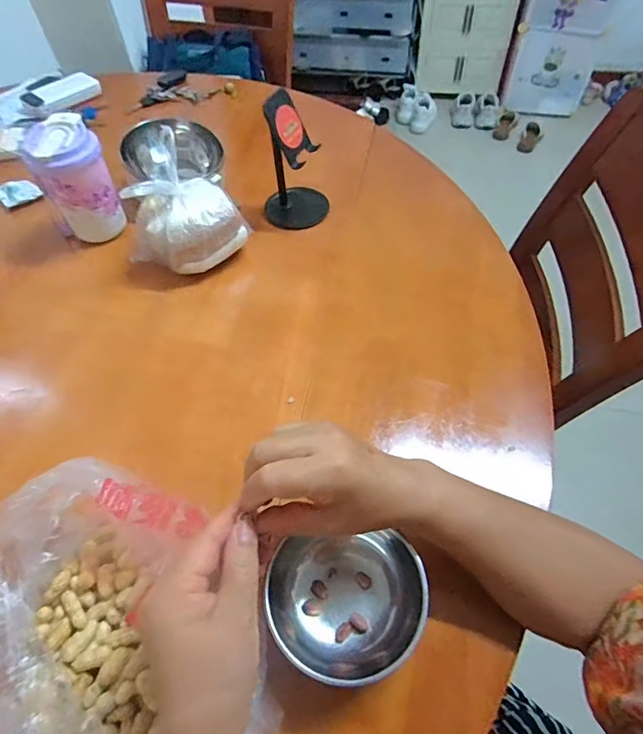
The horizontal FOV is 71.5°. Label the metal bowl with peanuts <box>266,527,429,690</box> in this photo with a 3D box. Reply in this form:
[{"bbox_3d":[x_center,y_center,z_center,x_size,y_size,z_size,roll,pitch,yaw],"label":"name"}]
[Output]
[{"bbox_3d":[0.019,0.181,0.343,0.113,0.060,0.104,-2,53,0],"label":"metal bowl with peanuts"}]

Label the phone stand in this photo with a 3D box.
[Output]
[{"bbox_3d":[-0.038,-0.280,0.614,0.092,0.159,0.079,-6,53,-3],"label":"phone stand"}]

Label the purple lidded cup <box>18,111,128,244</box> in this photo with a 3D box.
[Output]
[{"bbox_3d":[-0.323,-0.240,0.591,0.086,0.134,0.075,-34,59,-22],"label":"purple lidded cup"}]

